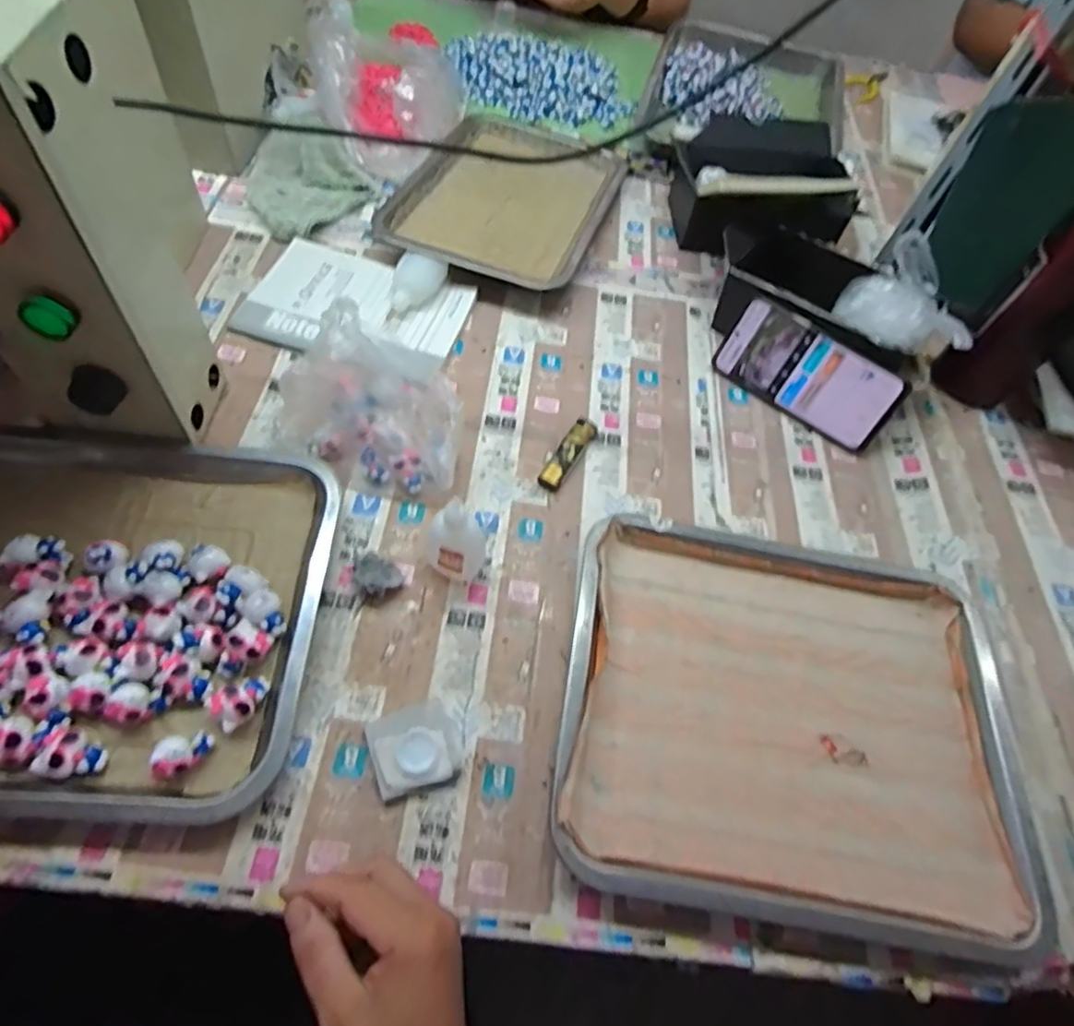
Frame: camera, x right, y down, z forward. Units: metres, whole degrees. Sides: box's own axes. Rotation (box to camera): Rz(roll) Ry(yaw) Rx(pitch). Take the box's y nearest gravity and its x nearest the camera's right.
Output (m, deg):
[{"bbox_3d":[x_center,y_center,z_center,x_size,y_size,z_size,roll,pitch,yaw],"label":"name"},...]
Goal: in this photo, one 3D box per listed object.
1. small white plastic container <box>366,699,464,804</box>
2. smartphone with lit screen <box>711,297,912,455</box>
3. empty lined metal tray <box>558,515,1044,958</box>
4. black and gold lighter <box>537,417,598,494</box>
[{"bbox_3d":[-0.078,0.151,0.411,0.055,0.014,0.053,-16,62,-17],"label":"small white plastic container"},{"bbox_3d":[0.255,-0.130,0.604,0.163,0.077,0.007,36,26,13],"label":"smartphone with lit screen"},{"bbox_3d":[0.177,0.138,0.451,0.311,0.036,0.262,10,60,1],"label":"empty lined metal tray"},{"bbox_3d":[0.027,-0.052,0.557,0.021,0.013,0.081,28,60,10],"label":"black and gold lighter"}]

